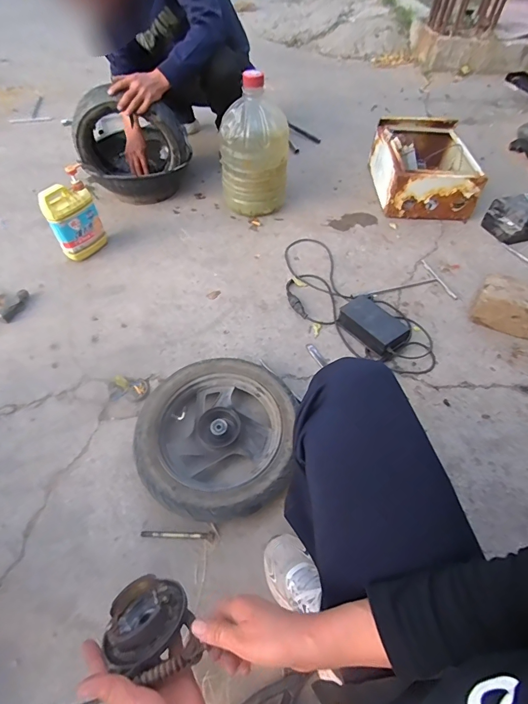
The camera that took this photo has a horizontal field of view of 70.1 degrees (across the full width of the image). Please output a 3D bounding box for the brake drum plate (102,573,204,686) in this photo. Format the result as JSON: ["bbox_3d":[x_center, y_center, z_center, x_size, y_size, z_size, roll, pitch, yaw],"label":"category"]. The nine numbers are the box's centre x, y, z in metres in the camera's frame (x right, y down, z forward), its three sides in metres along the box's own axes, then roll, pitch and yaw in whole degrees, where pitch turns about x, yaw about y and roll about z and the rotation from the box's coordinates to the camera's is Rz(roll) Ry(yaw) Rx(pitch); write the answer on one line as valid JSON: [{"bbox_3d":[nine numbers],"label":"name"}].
[{"bbox_3d":[-0.132,0.323,0.438,0.105,0.057,0.105,-4,33,3],"label":"brake drum plate"}]

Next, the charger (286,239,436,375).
[{"bbox_3d":[0.229,-0.155,1.073,0.249,0.074,0.576,-30,62,-18],"label":"charger"}]

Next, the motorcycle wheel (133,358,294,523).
[{"bbox_3d":[-0.094,0.183,0.828,0.338,0.082,0.333,0,57,0],"label":"motorcycle wheel"}]

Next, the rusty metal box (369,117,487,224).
[{"bbox_3d":[0.590,-0.687,1.416,0.305,0.164,0.413,-1,55,-1],"label":"rusty metal box"}]

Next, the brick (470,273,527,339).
[{"bbox_3d":[0.679,-0.120,1.029,0.203,0.116,0.104,19,57,13],"label":"brick"}]

